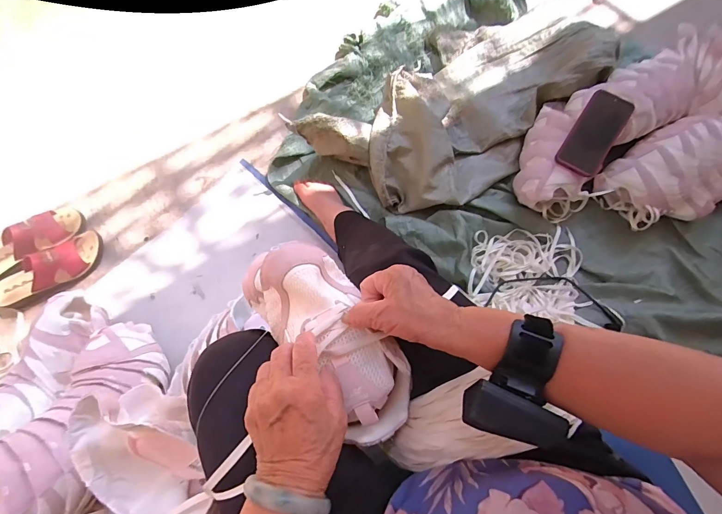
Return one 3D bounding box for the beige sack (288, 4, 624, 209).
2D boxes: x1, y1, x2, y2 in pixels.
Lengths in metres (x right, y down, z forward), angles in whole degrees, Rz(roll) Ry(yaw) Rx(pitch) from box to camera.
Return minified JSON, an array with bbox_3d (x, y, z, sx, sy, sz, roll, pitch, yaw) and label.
[{"bbox_3d":[0.233,-0.343,0.817,0.680,0.145,0.345,-39,76,-11],"label":"beige sack"}]

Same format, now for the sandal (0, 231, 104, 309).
[{"bbox_3d":[-0.667,0.027,0.738,0.225,0.089,0.088,-34,75,-10],"label":"sandal"}]

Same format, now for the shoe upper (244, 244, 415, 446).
[{"bbox_3d":[-0.029,0.084,0.365,0.103,0.057,0.219,-37,83,-11],"label":"shoe upper"}]

